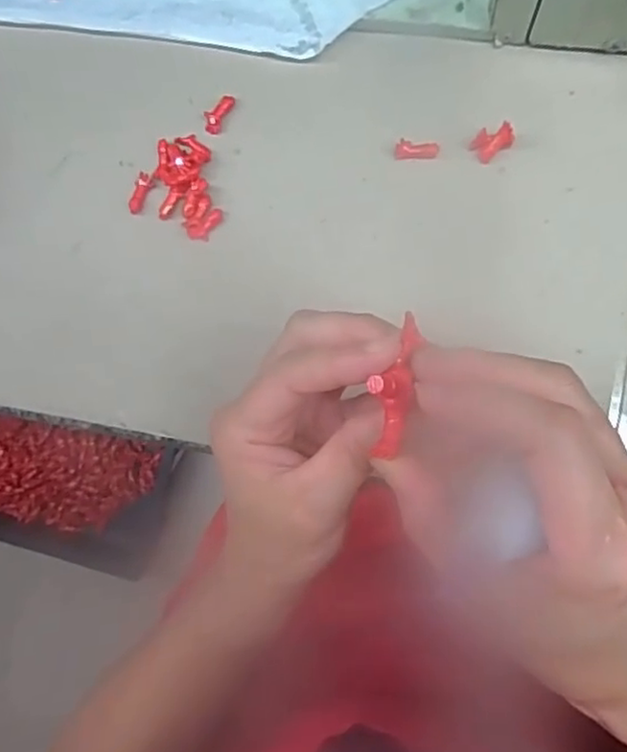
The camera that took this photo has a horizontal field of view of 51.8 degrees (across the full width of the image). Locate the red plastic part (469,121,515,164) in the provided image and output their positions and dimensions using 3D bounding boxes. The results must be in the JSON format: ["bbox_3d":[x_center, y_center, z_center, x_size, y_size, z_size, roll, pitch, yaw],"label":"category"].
[{"bbox_3d":[0.096,-0.126,0.344,0.022,0.013,0.014,-34,86,4],"label":"red plastic part"}]

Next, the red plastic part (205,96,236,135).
[{"bbox_3d":[-0.054,-0.149,0.366,0.010,0.007,0.023,29,92,5],"label":"red plastic part"}]

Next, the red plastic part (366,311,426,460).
[{"bbox_3d":[0.027,0.002,0.218,0.014,0.011,0.049,11,83,6],"label":"red plastic part"}]

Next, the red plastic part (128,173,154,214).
[{"bbox_3d":[-0.099,-0.104,0.368,0.008,0.004,0.023,24,91,5],"label":"red plastic part"}]

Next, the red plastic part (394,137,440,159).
[{"bbox_3d":[0.057,-0.123,0.352,0.023,0.004,0.010,8,90,6],"label":"red plastic part"}]

